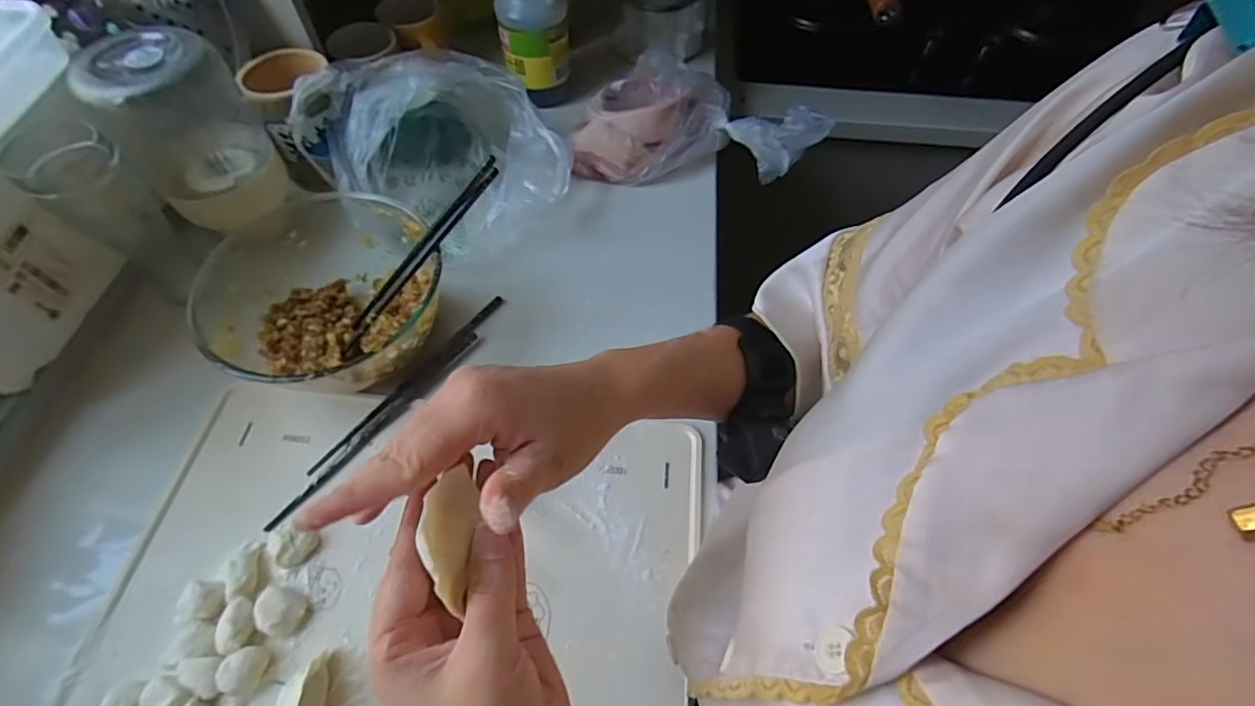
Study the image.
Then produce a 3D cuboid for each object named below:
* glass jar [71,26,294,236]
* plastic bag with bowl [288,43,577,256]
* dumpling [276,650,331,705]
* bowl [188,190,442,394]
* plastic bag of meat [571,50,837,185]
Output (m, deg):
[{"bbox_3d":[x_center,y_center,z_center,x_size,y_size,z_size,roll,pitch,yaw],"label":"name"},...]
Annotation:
[{"bbox_3d":[-0.418,-0.207,0.540,0.090,0.164,0.097,1,56,-2],"label":"glass jar"},{"bbox_3d":[-0.200,-0.219,0.610,0.219,0.123,0.220,-36,65,-23],"label":"plastic bag with bowl"},{"bbox_3d":[-0.224,0.238,0.381,0.028,0.032,0.059,-4,57,-5],"label":"dumpling"},{"bbox_3d":[-0.265,-0.041,0.514,0.189,0.095,0.189,1,56,-2],"label":"bowl"},{"bbox_3d":[0.086,-0.298,0.688,0.271,0.088,0.195,9,56,3],"label":"plastic bag of meat"}]

